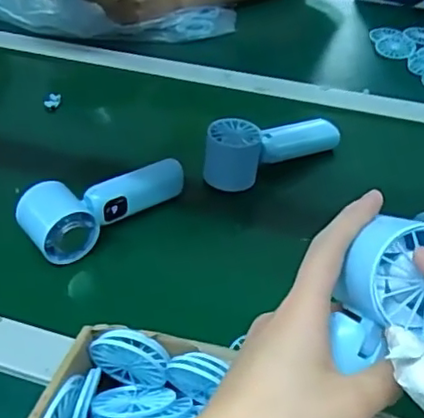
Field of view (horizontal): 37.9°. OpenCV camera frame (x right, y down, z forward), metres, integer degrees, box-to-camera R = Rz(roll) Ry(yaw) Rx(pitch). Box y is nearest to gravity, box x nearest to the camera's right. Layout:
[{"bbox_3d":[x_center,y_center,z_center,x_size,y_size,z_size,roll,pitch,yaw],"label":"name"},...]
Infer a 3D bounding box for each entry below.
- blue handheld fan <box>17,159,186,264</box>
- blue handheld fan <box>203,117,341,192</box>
[{"bbox_3d":[-0.092,-0.004,0.561,0.153,0.051,0.051,-20,44,-19],"label":"blue handheld fan"},{"bbox_3d":[0.059,-0.072,0.638,0.155,0.047,0.053,-25,46,-24],"label":"blue handheld fan"}]

